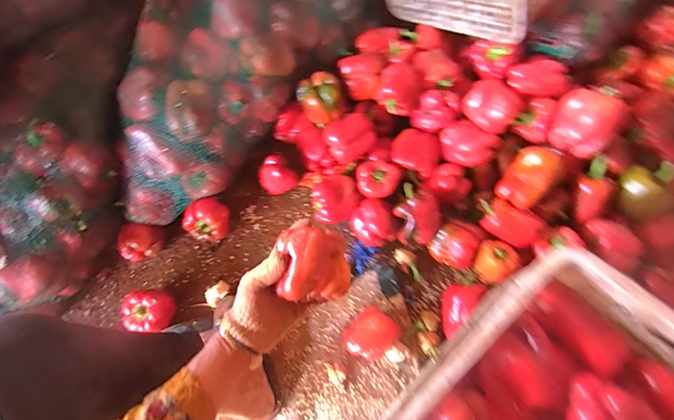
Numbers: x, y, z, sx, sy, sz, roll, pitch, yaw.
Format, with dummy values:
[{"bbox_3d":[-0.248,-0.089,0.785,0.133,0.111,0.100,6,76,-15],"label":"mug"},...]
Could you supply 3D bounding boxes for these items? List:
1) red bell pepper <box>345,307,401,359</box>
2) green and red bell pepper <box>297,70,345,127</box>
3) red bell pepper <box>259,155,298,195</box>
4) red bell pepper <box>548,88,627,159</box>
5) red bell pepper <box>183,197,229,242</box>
[{"bbox_3d":[0.064,0.242,0.697,0.083,0.066,0.097,40,74,17],"label":"red bell pepper"},{"bbox_3d":[-0.034,-0.244,0.820,0.100,0.074,0.100,-14,68,-4],"label":"green and red bell pepper"},{"bbox_3d":[-0.139,-0.076,0.834,0.076,0.073,0.071,-33,70,-11],"label":"red bell pepper"},{"bbox_3d":[0.480,-0.177,0.697,0.110,0.096,0.104,-1,67,2],"label":"red bell pepper"},{"bbox_3d":[-0.284,0.029,0.811,0.079,0.088,0.094,37,73,16],"label":"red bell pepper"}]

